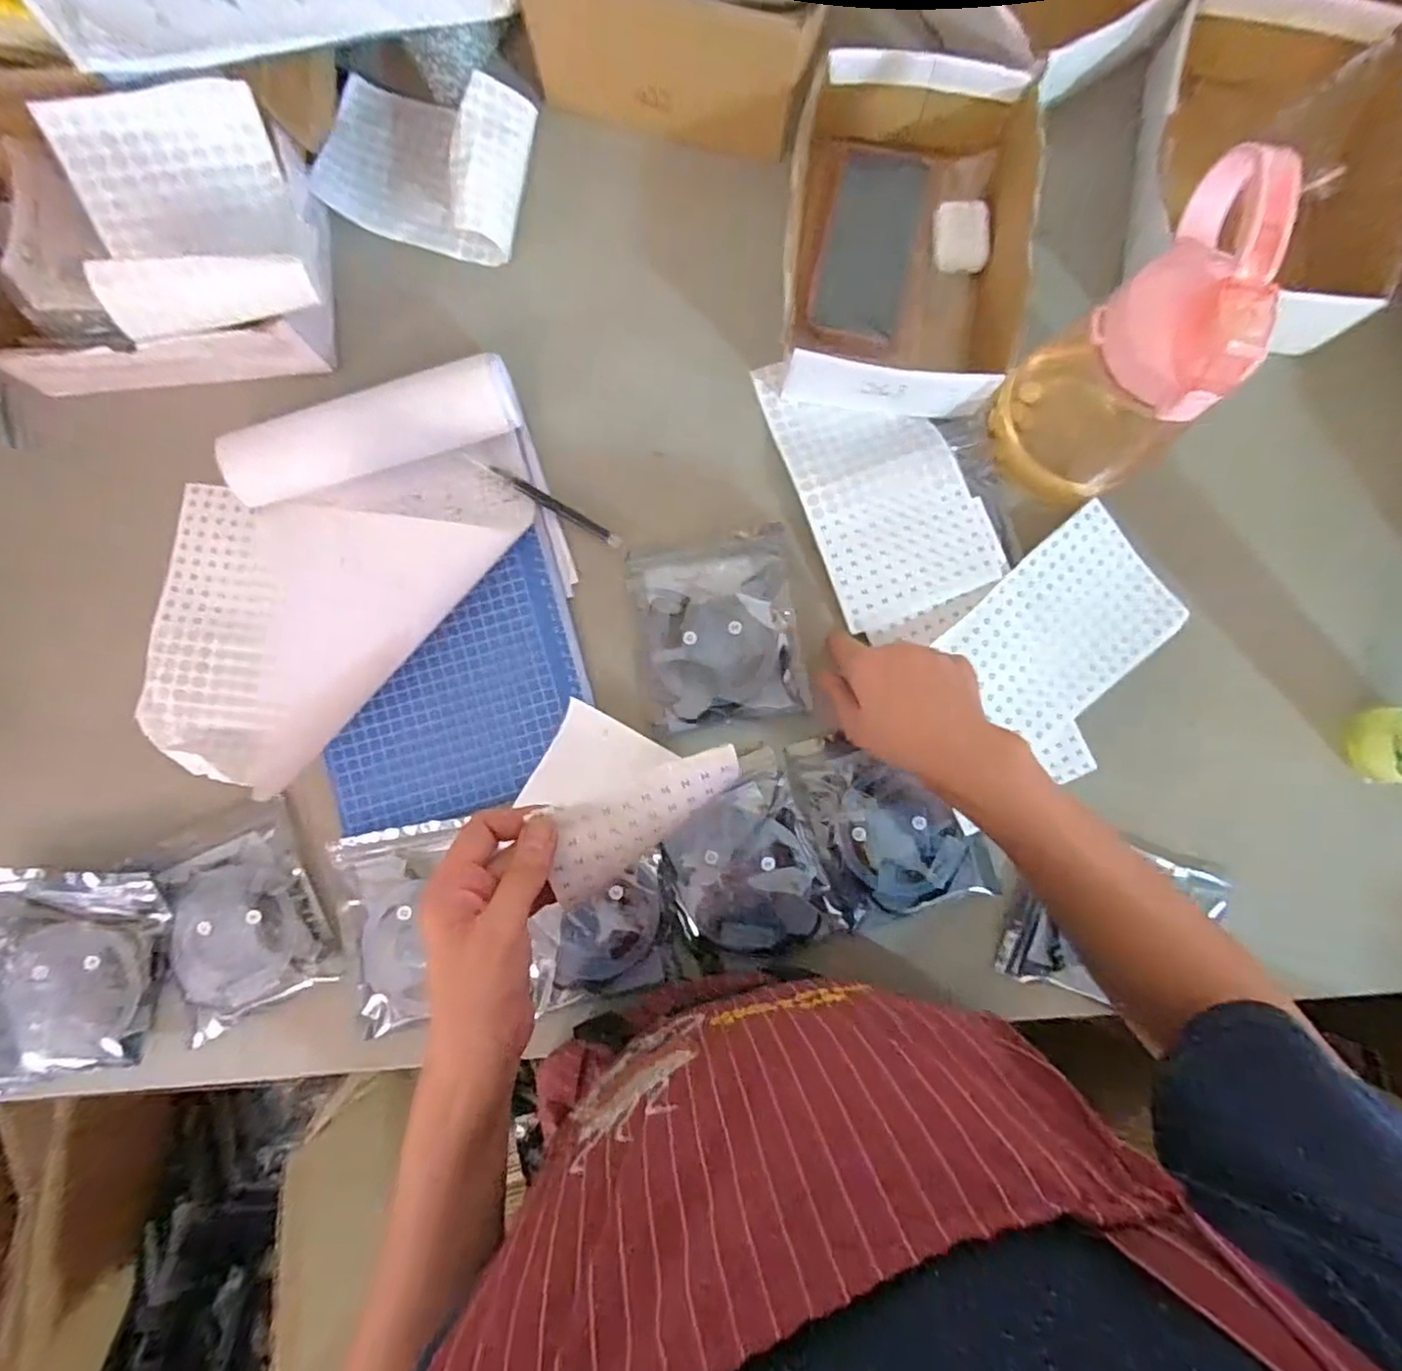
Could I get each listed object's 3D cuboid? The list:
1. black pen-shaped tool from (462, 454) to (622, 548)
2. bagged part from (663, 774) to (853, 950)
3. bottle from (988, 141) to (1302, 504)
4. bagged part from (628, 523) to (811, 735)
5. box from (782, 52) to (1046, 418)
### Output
[{"bbox_3d":[-0.121,-0.146,0.517,0.132,0.012,0.010,31,85,1],"label":"black pen-shaped tool"},{"bbox_3d":[0.034,0.142,0.499,0.107,0.008,0.124,-23,86,-4],"label":"bagged part"},{"bbox_3d":[0.286,-0.207,0.430,0.108,0.192,0.116,-37,87,-4],"label":"bottle"},{"bbox_3d":[0.015,-0.044,0.516,0.123,0.008,0.145,-7,85,-2],"label":"bagged part"},{"bbox_3d":[0.156,-0.337,0.510,0.175,0.062,0.246,6,85,-1],"label":"box"}]

